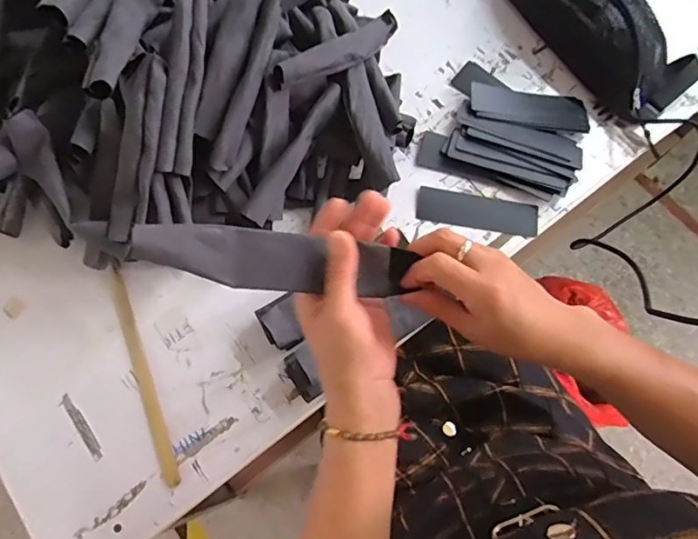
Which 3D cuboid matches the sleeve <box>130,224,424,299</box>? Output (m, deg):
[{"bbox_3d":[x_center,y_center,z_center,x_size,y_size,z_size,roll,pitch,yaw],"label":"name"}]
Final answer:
[{"bbox_3d":[-0.050,-0.007,0.366,0.197,0.020,0.039,7,70,-18],"label":"sleeve"}]

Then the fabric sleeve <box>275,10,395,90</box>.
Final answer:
[{"bbox_3d":[-0.007,-0.248,0.566,0.178,0.027,0.031,-37,75,-28],"label":"fabric sleeve"}]

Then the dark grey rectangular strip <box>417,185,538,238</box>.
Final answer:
[{"bbox_3d":[0.161,-0.072,0.627,0.147,0.006,0.046,10,71,2],"label":"dark grey rectangular strip"}]

